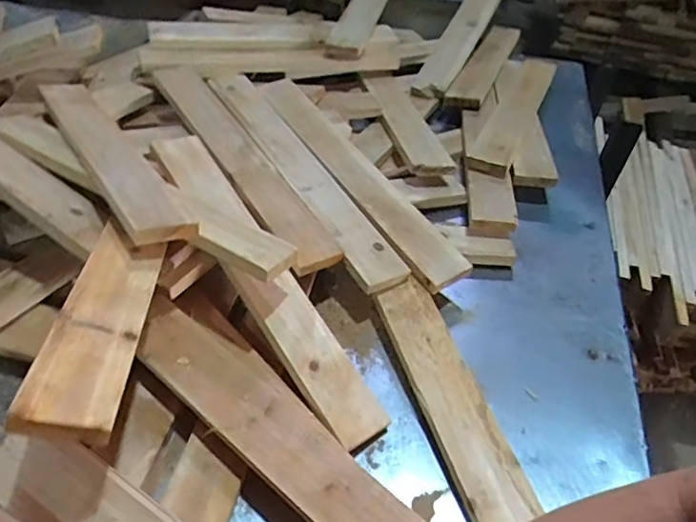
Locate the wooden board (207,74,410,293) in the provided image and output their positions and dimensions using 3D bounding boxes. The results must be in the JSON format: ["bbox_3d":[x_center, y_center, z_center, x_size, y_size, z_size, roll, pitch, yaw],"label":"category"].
[{"bbox_3d":[-0.077,-0.149,0.856,0.074,0.014,0.499,-20,56,-28],"label":"wooden board"}]

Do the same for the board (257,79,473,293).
[{"bbox_3d":[0.002,-0.153,0.882,0.087,0.022,0.506,-22,57,-28],"label":"board"}]

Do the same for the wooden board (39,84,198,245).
[{"bbox_3d":[-0.326,-0.154,0.747,0.081,0.021,0.490,-12,38,-36],"label":"wooden board"}]

